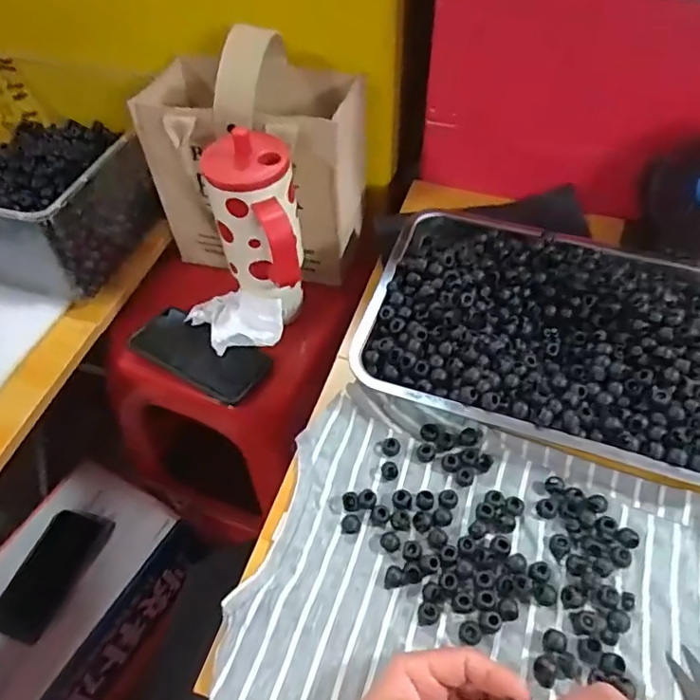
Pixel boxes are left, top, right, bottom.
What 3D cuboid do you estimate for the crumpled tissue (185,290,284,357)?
[{"bbox_3d":[-0.139,-0.035,0.648,0.112,0.036,0.076,25,58,19],"label":"crumpled tissue"}]

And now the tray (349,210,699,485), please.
[{"bbox_3d":[0.193,-0.027,0.528,0.343,0.058,0.261,13,55,11],"label":"tray"}]

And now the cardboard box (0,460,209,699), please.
[{"bbox_3d":[-0.396,0.371,0.817,0.217,0.167,0.325,25,58,19],"label":"cardboard box"}]

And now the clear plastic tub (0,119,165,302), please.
[{"bbox_3d":[-0.372,-0.210,0.687,0.280,0.142,0.268,17,56,14],"label":"clear plastic tub"}]

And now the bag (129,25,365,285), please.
[{"bbox_3d":[-0.103,-0.233,0.660,0.225,0.258,0.144,14,55,12],"label":"bag"}]

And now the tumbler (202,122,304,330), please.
[{"bbox_3d":[-0.082,-0.111,0.584,0.083,0.197,0.111,-29,58,-18],"label":"tumbler"}]

